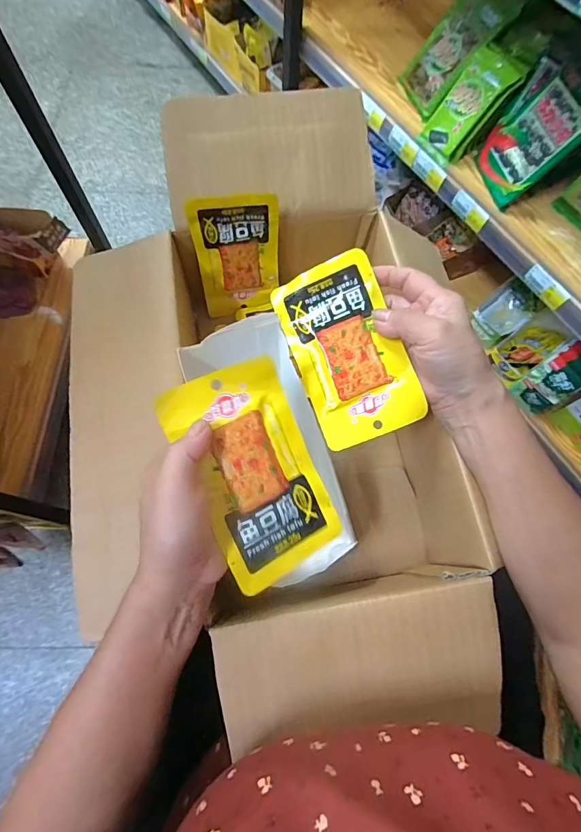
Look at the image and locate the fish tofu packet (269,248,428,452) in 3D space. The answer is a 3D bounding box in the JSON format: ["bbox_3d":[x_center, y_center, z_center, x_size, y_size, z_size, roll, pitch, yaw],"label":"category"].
[{"bbox_3d":[0.048,-0.055,0.338,0.087,0.006,0.150,-21,89,5],"label":"fish tofu packet"}]

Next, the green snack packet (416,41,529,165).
[{"bbox_3d":[0.321,-0.554,0.710,0.047,0.171,0.092,-11,63,-50],"label":"green snack packet"}]

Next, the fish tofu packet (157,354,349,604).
[{"bbox_3d":[-0.024,0.040,0.285,0.086,0.006,0.150,-25,97,-22],"label":"fish tofu packet"}]

